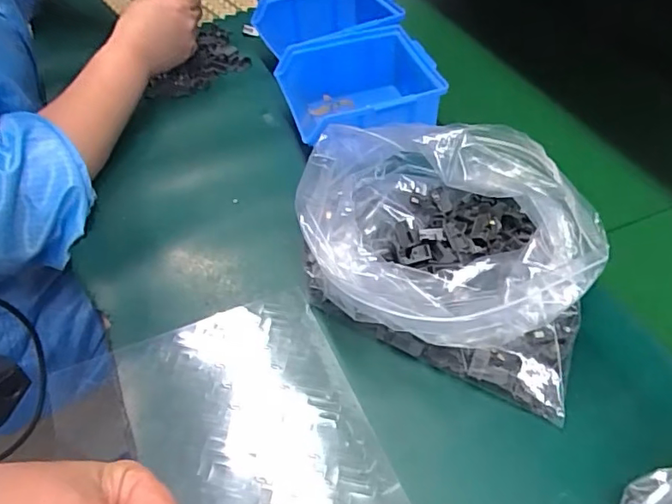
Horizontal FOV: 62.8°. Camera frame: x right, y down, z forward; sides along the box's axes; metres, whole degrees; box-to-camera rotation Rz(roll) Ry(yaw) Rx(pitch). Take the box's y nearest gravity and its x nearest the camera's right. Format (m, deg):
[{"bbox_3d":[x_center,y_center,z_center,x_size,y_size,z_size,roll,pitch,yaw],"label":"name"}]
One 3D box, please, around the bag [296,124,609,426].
[{"bbox_3d":[0.068,-0.001,0.382,0.210,0.115,0.147,18,51,17],"label":"bag"}]

